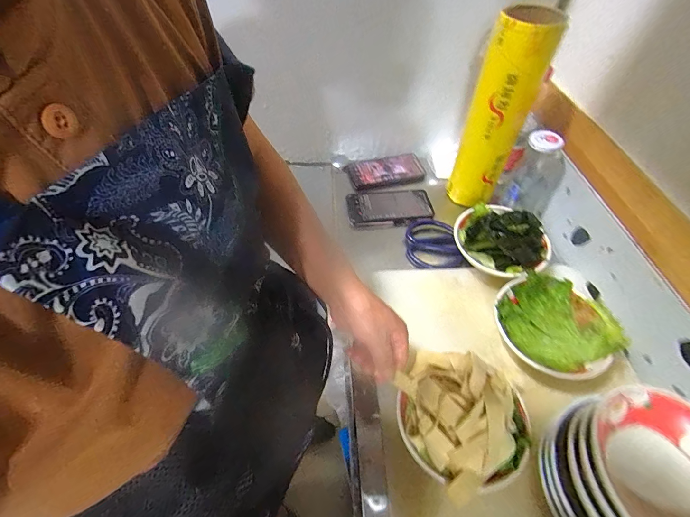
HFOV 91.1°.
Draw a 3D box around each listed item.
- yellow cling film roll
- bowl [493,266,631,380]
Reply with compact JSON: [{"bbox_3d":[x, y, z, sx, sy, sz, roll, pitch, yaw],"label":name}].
[{"bbox_3d":[0.247,-0.222,0.566,0.089,0.307,0.075,20,54,15],"label":"yellow cling film roll"},{"bbox_3d":[0.282,0.096,0.470,0.156,0.065,0.141,-25,56,-18],"label":"bowl"}]

